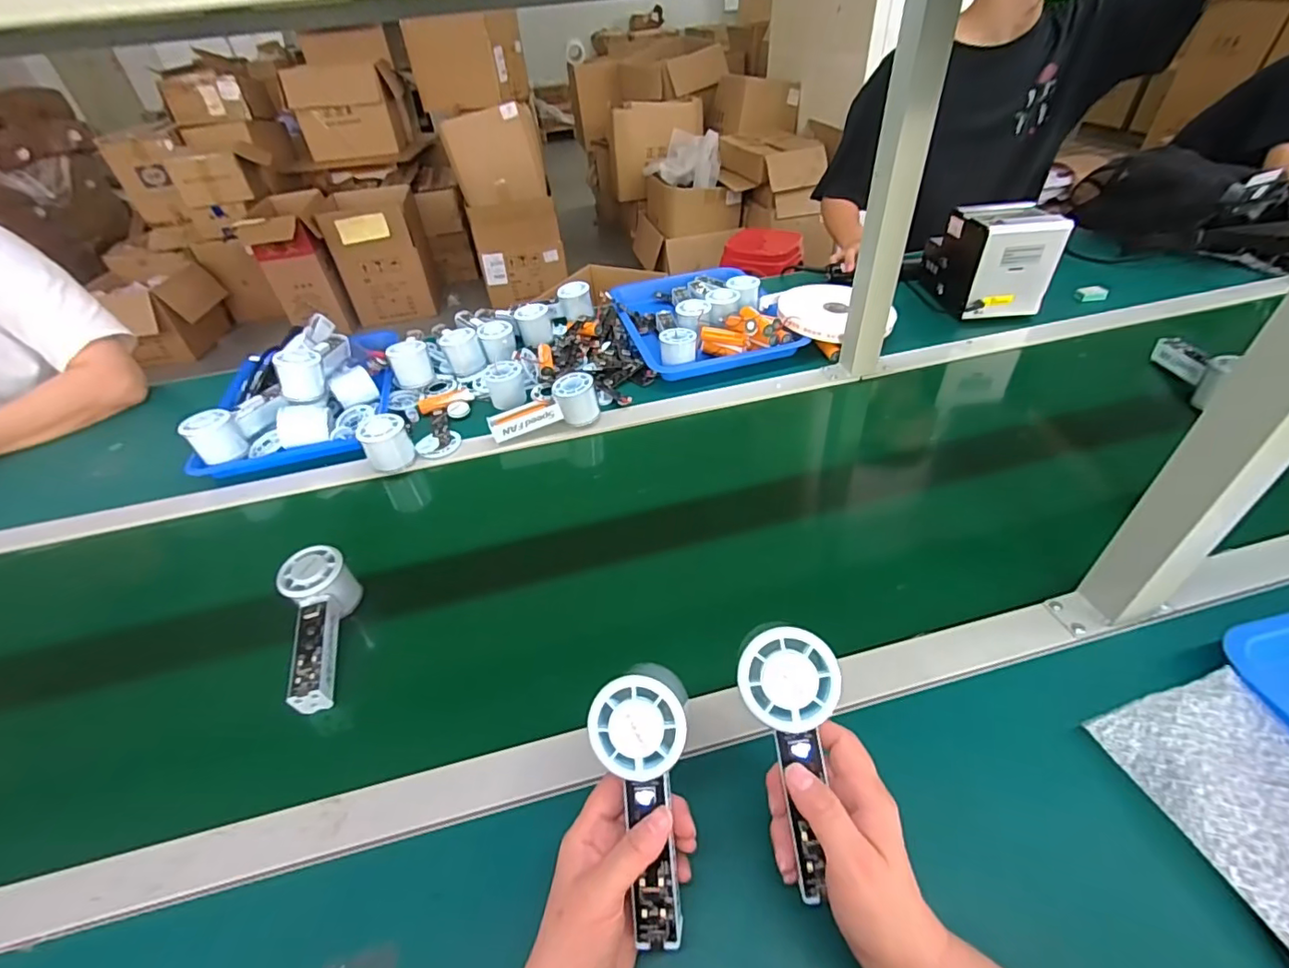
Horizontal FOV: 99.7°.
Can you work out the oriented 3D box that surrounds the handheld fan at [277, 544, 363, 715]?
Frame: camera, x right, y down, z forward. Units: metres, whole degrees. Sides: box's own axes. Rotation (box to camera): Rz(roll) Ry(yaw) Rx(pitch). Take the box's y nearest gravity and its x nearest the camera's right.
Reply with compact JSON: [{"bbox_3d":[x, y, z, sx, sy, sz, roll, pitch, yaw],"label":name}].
[{"bbox_3d":[-0.304,0.135,0.510,0.052,0.052,0.153,-12,57,-8],"label":"handheld fan"}]

